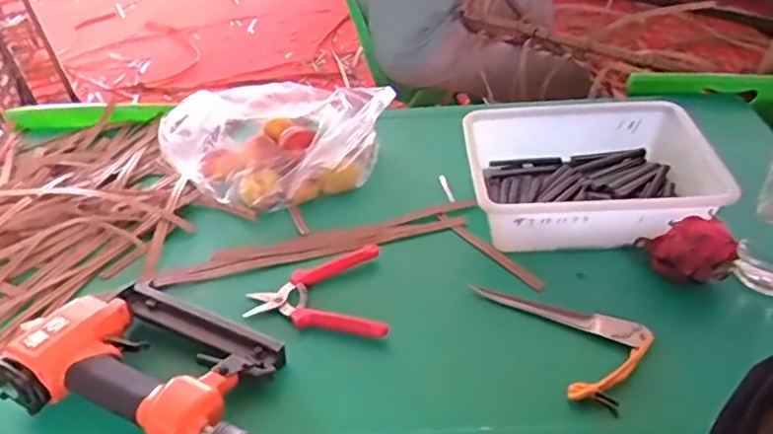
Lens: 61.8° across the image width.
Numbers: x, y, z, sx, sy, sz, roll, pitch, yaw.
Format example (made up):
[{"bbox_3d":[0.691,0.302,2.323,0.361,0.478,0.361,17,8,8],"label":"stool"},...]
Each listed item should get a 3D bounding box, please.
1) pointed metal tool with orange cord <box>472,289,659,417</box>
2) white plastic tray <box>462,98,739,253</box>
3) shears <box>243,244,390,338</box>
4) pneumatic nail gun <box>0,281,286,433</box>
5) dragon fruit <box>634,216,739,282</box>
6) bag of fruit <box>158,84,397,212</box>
[{"bbox_3d":[0.152,0.115,0.612,0.171,0.017,0.103,19,47,23],"label":"pointed metal tool with orange cord"},{"bbox_3d":[0.231,-0.052,0.748,0.257,0.083,0.200,0,38,5],"label":"white plastic tray"},{"bbox_3d":[-0.065,0.070,0.687,0.150,0.016,0.116,5,43,9],"label":"shears"},{"bbox_3d":[-0.221,0.135,0.591,0.204,0.066,0.163,18,44,24],"label":"pneumatic nail gun"},{"bbox_3d":[0.301,0.033,0.650,0.080,0.065,0.056,7,41,13],"label":"dragon fruit"},{"bbox_3d":[-0.139,-0.116,0.829,0.268,0.124,0.183,-8,38,-6],"label":"bag of fruit"}]

